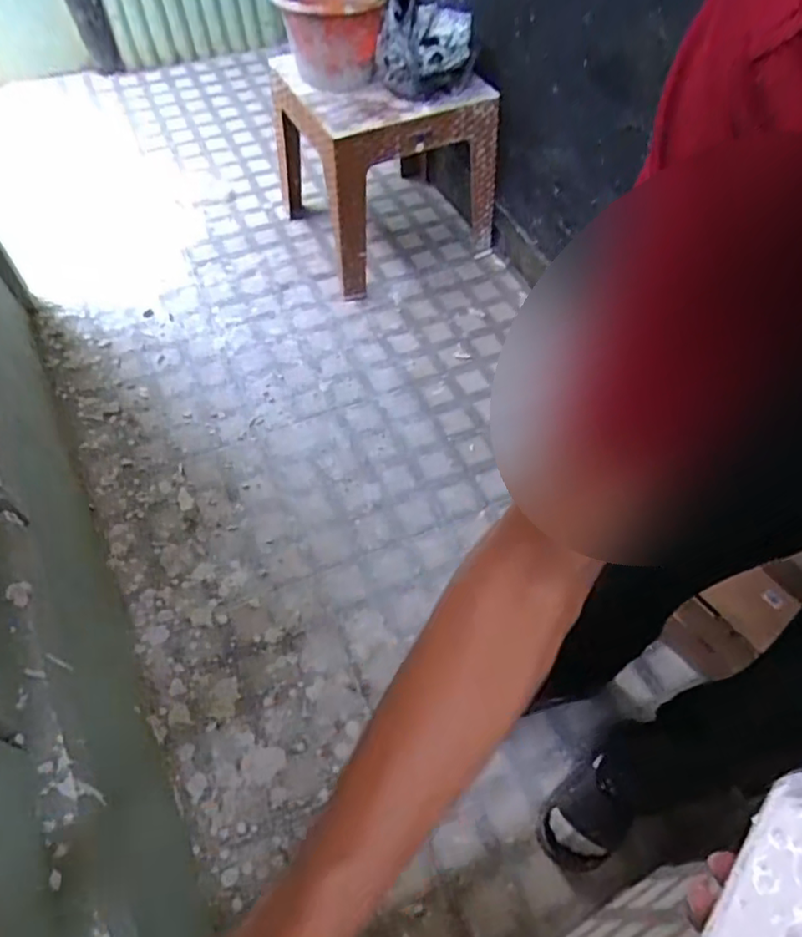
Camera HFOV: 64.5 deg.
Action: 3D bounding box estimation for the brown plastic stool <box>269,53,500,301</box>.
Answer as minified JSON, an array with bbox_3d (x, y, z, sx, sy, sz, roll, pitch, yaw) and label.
[{"bbox_3d":[-0.058,-0.815,1.715,0.497,0.503,0.427,-22,57,-11],"label":"brown plastic stool"}]

